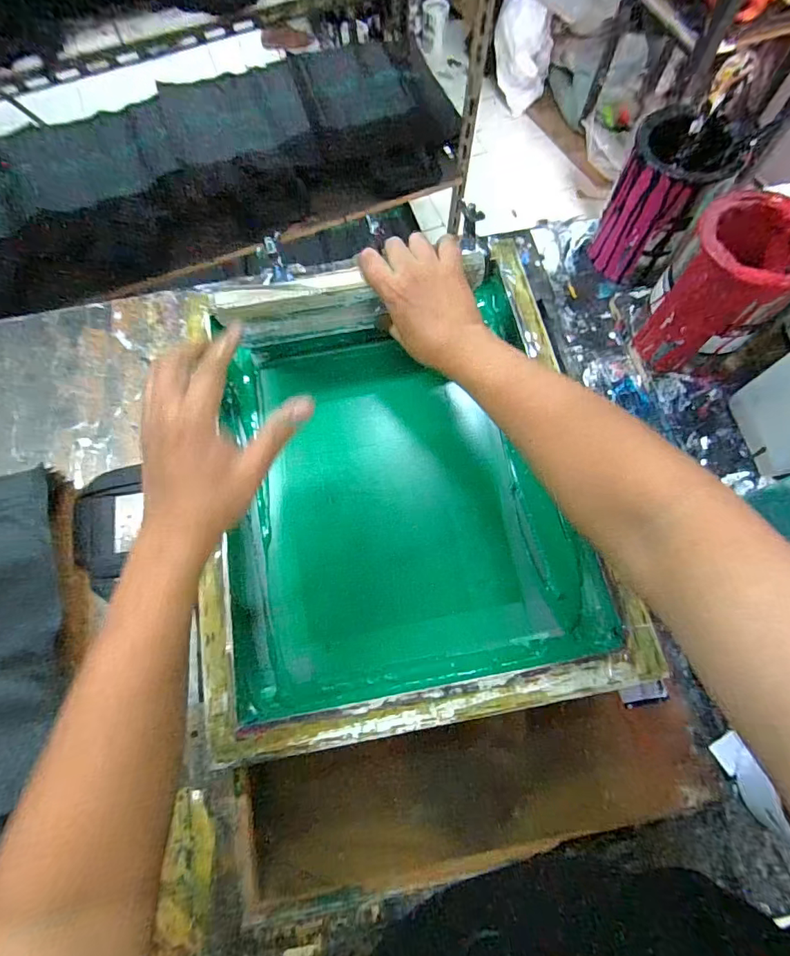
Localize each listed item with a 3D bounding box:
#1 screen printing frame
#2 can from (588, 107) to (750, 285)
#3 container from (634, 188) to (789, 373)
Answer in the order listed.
[{"bbox_3d":[0.002,0.000,0.482,0.387,0.043,0.462,-10,70,-2],"label":"screen printing frame"},{"bbox_3d":[0.299,-0.310,0.523,0.098,0.148,0.093,-1,70,1],"label":"can"},{"bbox_3d":[0.326,-0.185,0.474,0.104,0.164,0.104,41,76,14],"label":"container"}]

